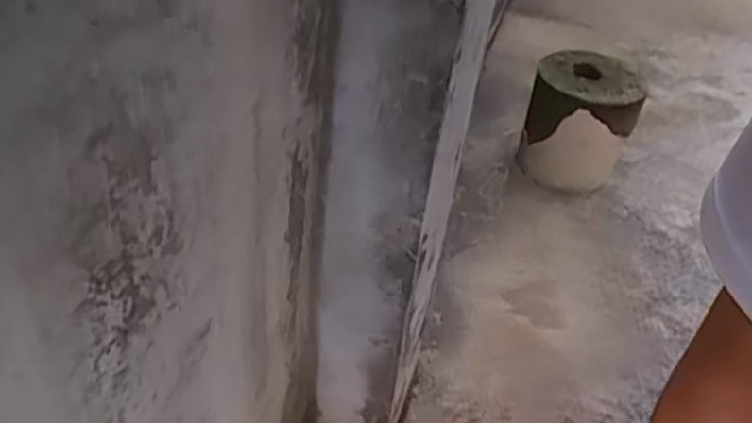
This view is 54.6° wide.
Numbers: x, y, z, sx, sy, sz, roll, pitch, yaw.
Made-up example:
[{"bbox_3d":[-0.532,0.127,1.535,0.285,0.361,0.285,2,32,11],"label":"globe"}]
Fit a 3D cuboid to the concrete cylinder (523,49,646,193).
[{"bbox_3d":[0.522,-0.228,1.894,0.262,0.272,0.296,16,42,9],"label":"concrete cylinder"}]

